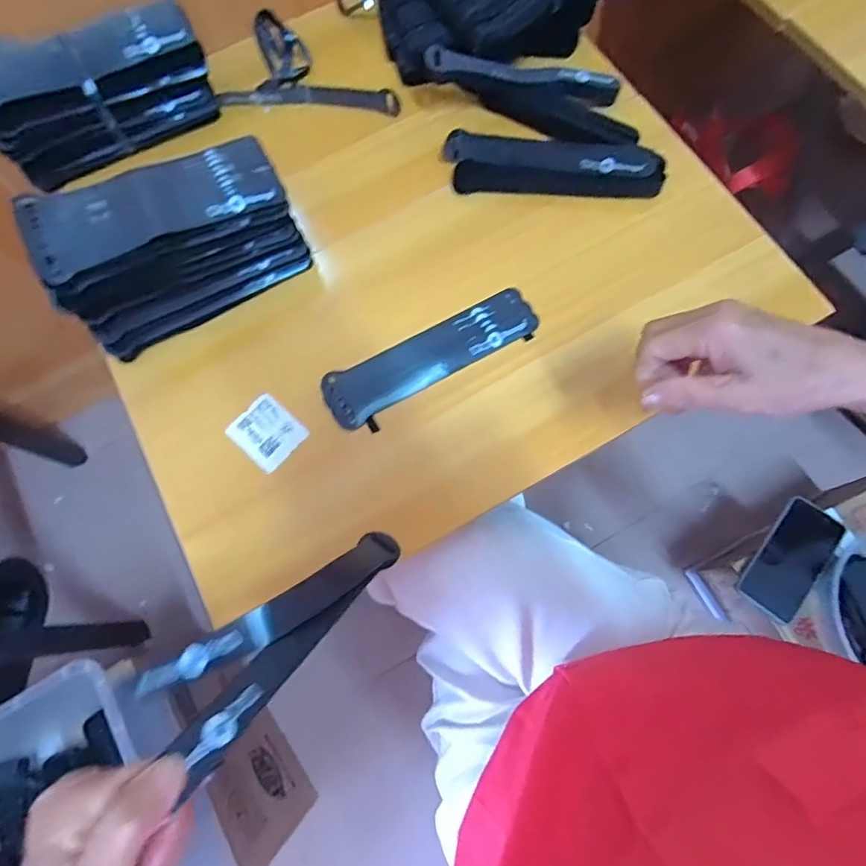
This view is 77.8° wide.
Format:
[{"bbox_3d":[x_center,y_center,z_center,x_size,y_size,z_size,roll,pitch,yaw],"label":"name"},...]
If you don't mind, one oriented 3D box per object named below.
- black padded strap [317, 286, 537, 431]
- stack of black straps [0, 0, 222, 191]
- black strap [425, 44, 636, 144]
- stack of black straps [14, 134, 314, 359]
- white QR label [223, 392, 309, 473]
[{"bbox_3d":[-0.001,-0.068,0.481,0.199,0.010,0.055,-27,74,-6],"label":"black padded strap"},{"bbox_3d":[-0.321,-0.332,0.522,0.203,0.099,0.095,-19,74,-4],"label":"stack of black straps"},{"bbox_3d":[0.105,-0.346,0.536,0.212,0.054,0.074,17,74,7],"label":"black strap"},{"bbox_3d":[-0.225,-0.169,0.475,0.204,0.115,0.107,-32,75,-8],"label":"stack of black straps"},{"bbox_3d":[-0.145,-0.001,0.470,0.058,0.004,0.050,41,79,13],"label":"white QR label"}]

